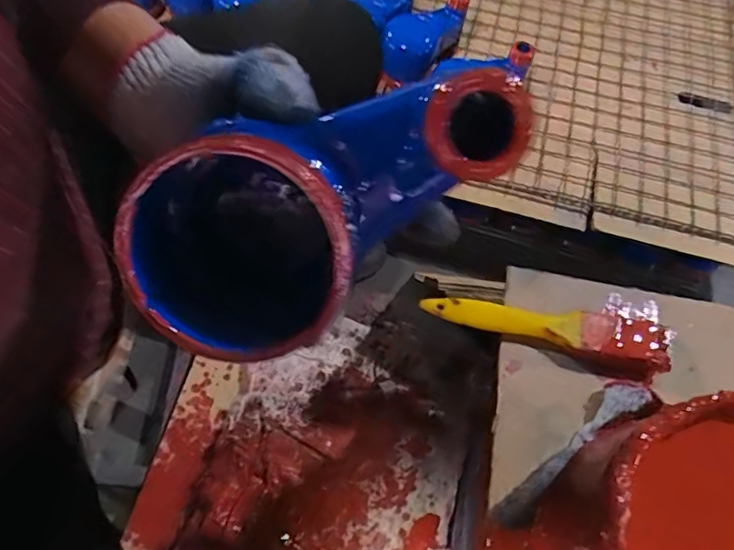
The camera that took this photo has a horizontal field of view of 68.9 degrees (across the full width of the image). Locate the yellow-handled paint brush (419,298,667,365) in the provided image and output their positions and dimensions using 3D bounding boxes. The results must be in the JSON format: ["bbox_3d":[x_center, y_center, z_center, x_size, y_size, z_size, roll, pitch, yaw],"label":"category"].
[{"bbox_3d":[0.130,0.034,0.393,0.173,0.017,0.031,13,62,3],"label":"yellow-handled paint brush"}]

